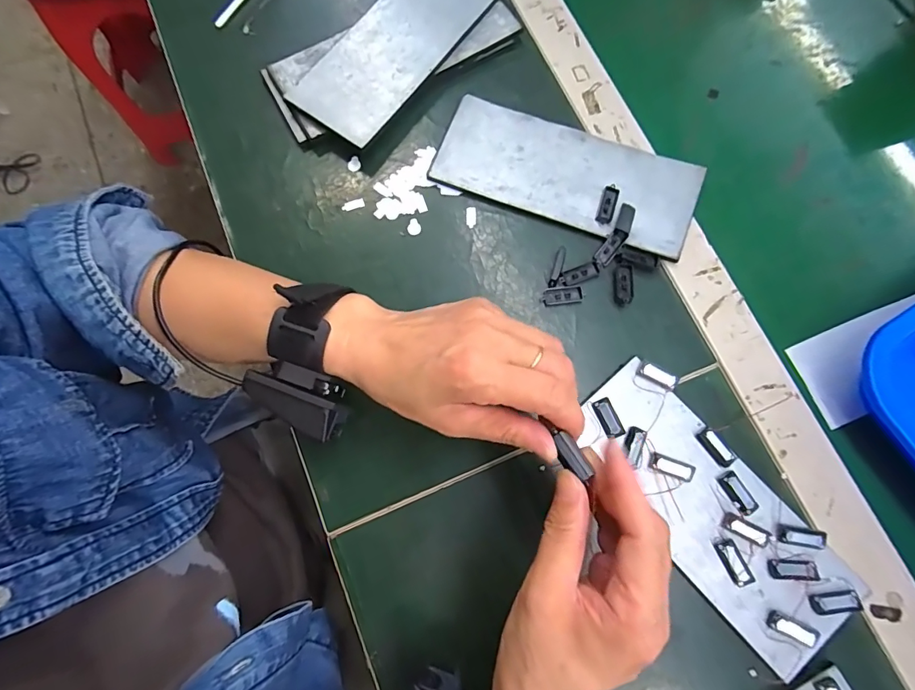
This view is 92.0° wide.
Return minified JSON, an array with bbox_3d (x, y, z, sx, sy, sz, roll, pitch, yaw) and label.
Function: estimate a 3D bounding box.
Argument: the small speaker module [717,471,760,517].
[{"bbox_3d":[0.184,0.098,0.290,0.014,0.004,0.027,-31,78,-5],"label":"small speaker module"}]

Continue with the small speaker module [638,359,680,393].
[{"bbox_3d":[0.141,0.022,0.312,0.027,0.010,0.012,30,80,8],"label":"small speaker module"}]

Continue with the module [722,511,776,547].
[{"bbox_3d":[0.188,0.120,0.284,0.030,0.004,0.011,28,79,7],"label":"module"}]

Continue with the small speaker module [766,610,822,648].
[{"bbox_3d":[0.207,0.175,0.272,0.030,0.005,0.011,25,79,7],"label":"small speaker module"}]

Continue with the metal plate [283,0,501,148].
[{"bbox_3d":[-0.048,-0.253,0.367,0.082,0.006,0.199,37,81,9],"label":"metal plate"}]

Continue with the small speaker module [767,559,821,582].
[{"bbox_3d":[0.213,0.142,0.278,0.030,0.004,0.012,1,77,2],"label":"small speaker module"}]

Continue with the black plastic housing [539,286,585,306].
[{"bbox_3d":[0.079,-0.037,0.331,0.032,0.004,0.013,-7,77,0],"label":"black plastic housing"}]

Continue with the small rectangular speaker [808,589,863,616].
[{"bbox_3d":[0.234,0.159,0.274,0.029,0.006,0.012,-8,77,0],"label":"small rectangular speaker"}]

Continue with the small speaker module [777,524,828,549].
[{"bbox_3d":[0.222,0.123,0.283,0.030,0.004,0.012,10,78,4],"label":"small speaker module"}]

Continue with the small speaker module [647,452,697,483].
[{"bbox_3d":[0.144,0.082,0.296,0.029,0.005,0.012,19,78,6],"label":"small speaker module"}]

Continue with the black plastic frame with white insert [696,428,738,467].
[{"bbox_3d":[0.175,0.069,0.298,0.012,0.007,0.027,-40,79,-7],"label":"black plastic frame with white insert"}]

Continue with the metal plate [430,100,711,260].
[{"bbox_3d":[0.085,-0.134,0.349,0.198,0.009,0.080,22,79,6],"label":"metal plate"}]

